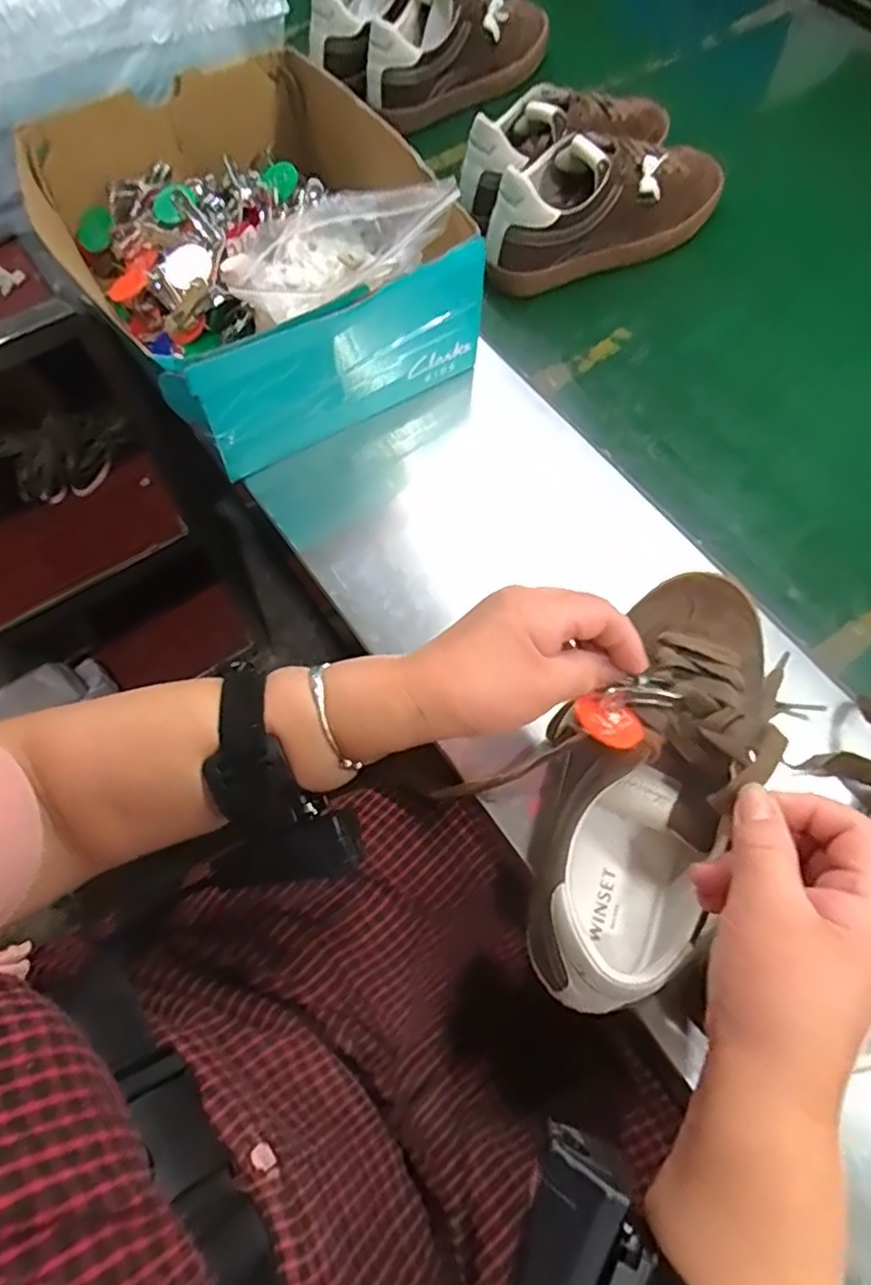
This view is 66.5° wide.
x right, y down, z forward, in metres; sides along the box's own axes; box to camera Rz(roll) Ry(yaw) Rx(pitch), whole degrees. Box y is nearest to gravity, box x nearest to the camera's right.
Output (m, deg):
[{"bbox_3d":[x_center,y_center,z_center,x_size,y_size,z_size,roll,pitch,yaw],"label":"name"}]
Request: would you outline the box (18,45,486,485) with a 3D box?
[{"bbox_3d":[-0.145,-0.300,0.504,0.233,0.114,0.293,-31,71,-14],"label":"box"}]

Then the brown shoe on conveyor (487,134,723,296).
[{"bbox_3d":[0.155,-0.405,0.617,0.243,0.104,0.080,-23,69,-11],"label":"brown shoe on conveyor"}]

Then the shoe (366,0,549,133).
[{"bbox_3d":[0.024,-0.644,0.709,0.236,0.094,0.078,-37,72,-16],"label":"shoe"}]

